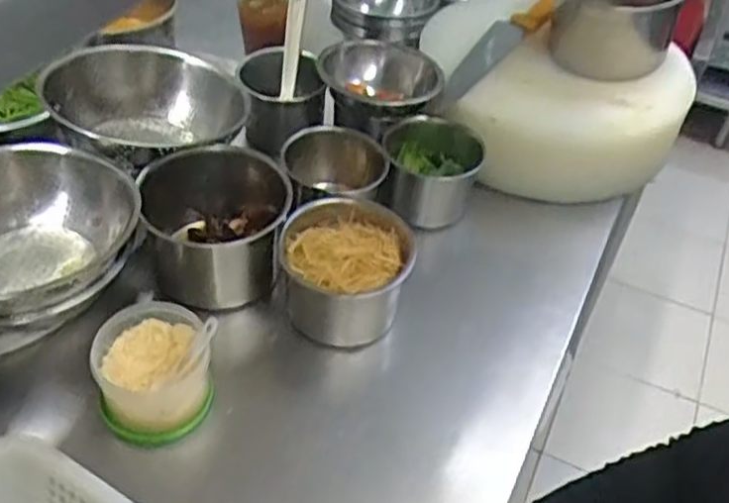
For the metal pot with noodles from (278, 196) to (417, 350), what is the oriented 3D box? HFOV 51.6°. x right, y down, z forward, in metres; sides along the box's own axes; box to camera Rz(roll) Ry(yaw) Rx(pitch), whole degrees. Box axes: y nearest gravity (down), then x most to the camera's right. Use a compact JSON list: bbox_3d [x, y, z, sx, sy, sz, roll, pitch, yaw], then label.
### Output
[{"bbox_3d":[-0.021,0.032,0.771,0.131,0.115,0.124,7,45,2],"label":"metal pot with noodles"}]

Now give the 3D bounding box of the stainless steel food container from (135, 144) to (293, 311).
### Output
[{"bbox_3d":[-0.150,-0.026,0.779,0.146,0.114,0.129,-4,46,-9],"label":"stainless steel food container"}]

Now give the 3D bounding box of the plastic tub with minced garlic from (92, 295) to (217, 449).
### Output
[{"bbox_3d":[-0.188,0.113,0.682,0.098,0.100,0.100,3,45,-3],"label":"plastic tub with minced garlic"}]

